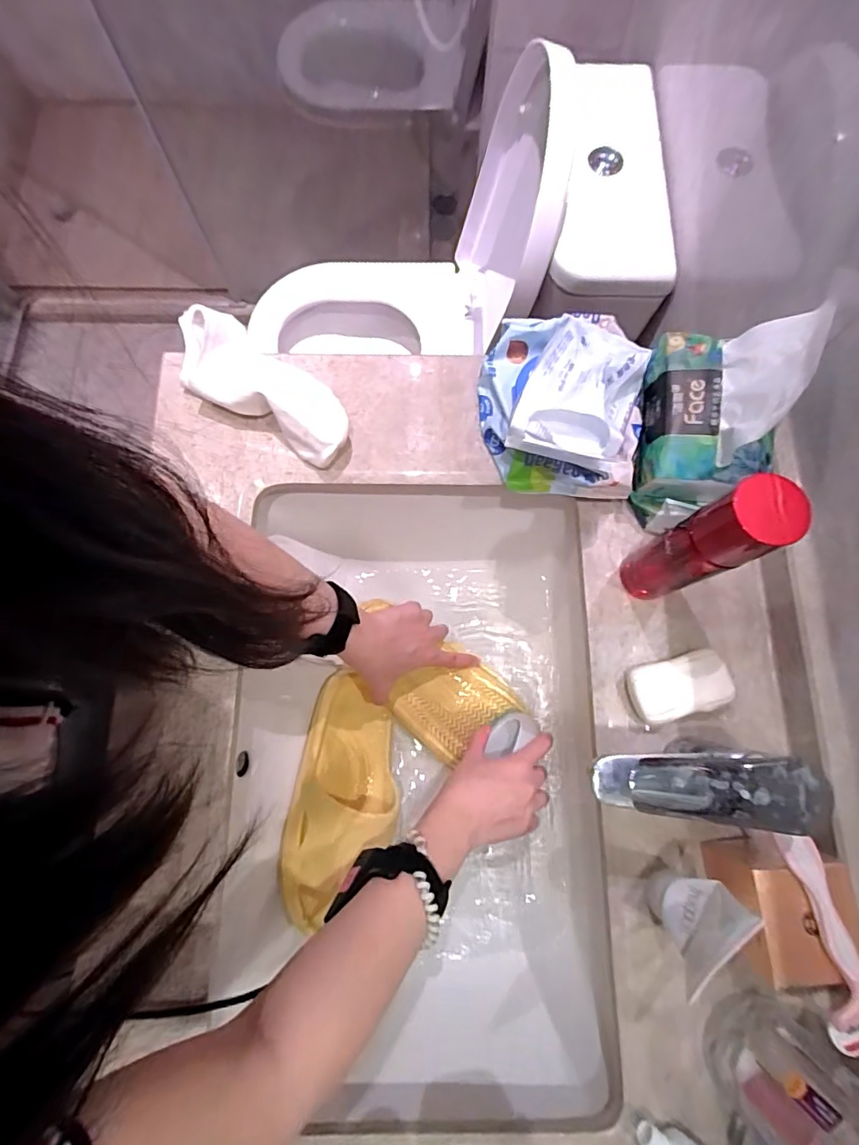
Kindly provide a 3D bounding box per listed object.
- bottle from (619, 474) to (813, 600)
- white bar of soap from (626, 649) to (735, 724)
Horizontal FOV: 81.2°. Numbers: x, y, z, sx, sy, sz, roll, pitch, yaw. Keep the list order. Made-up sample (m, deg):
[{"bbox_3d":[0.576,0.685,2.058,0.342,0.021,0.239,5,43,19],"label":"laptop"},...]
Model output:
[{"bbox_3d":[0.197,-0.016,0.376,0.042,0.177,0.043,0,78,0],"label":"bottle"},{"bbox_3d":[0.209,0.097,0.426,0.082,0.028,0.046,-14,78,-3],"label":"white bar of soap"}]

